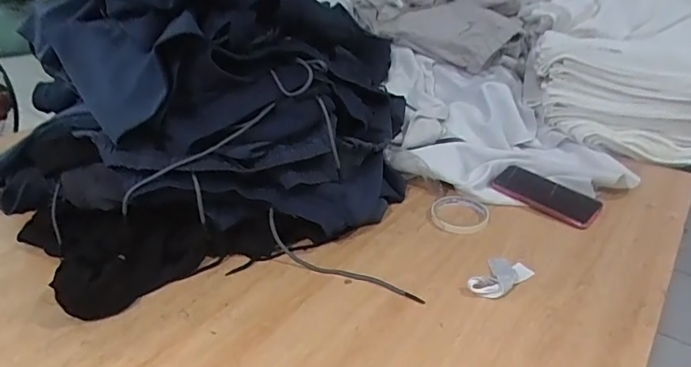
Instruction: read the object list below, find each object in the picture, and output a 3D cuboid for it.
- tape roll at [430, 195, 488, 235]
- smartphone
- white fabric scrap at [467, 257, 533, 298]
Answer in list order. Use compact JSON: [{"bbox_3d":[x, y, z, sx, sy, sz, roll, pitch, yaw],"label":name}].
[{"bbox_3d":[0.179,0.047,0.755,0.087,0.019,0.093,7,31,10],"label":"tape roll"},{"bbox_3d":[0.323,0.019,0.775,0.157,0.012,0.073,29,58,28],"label":"smartphone"},{"bbox_3d":[0.200,0.121,0.627,0.055,0.021,0.090,27,39,37],"label":"white fabric scrap"}]

